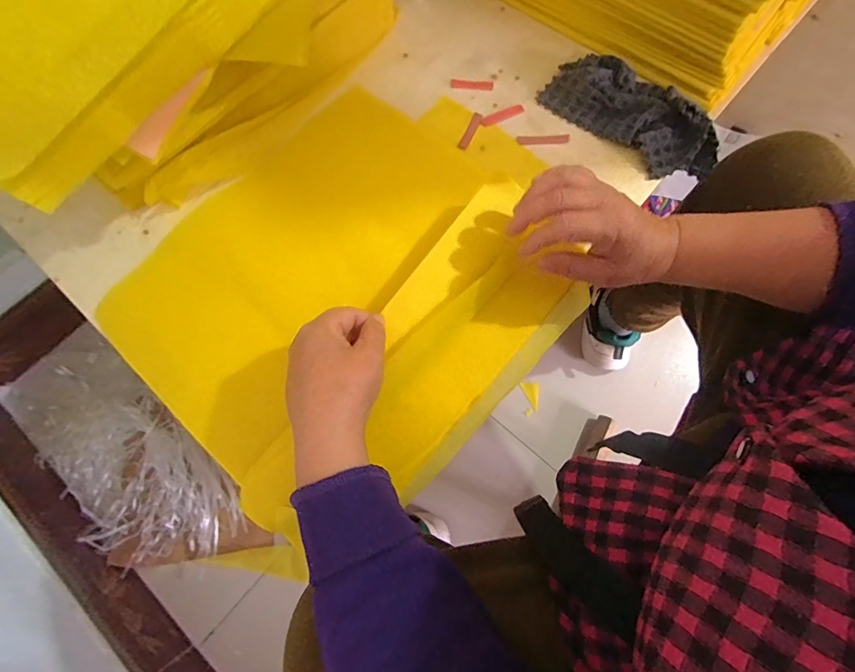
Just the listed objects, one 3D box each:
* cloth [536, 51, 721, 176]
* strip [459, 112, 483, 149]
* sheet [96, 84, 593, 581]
[{"bbox_3d":[0.216,-0.235,0.425,0.188,0.036,0.089,42,77,12],"label":"cloth"},{"bbox_3d":[0.047,-0.221,0.439,0.010,0.004,0.050,21,73,7],"label":"strip"},{"bbox_3d":[-0.057,-0.064,0.382,0.336,0.050,0.400,42,77,12],"label":"sheet"}]

